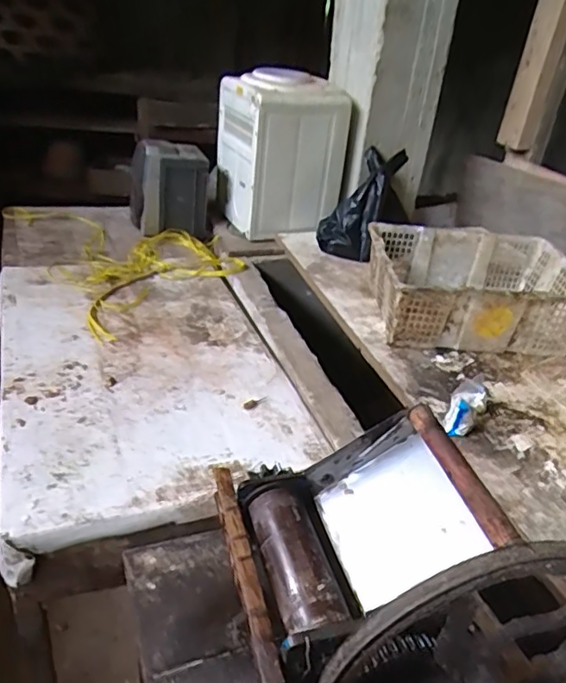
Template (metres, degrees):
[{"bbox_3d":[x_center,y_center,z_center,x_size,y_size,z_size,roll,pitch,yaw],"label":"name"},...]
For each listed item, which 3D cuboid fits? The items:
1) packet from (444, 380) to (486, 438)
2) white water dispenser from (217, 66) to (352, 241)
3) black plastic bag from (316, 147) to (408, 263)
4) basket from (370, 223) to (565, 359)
[{"bbox_3d":[0.333,0.118,1.040,0.060,0.060,0.127,22,48,26],"label":"packet"},{"bbox_3d":[-0.008,-0.592,1.760,0.325,0.418,0.306,-7,35,-20],"label":"white water dispenser"},{"bbox_3d":[0.229,-0.397,1.608,0.175,0.345,0.097,26,-4,31],"label":"black plastic bag"},{"bbox_3d":[0.450,-0.127,1.363,0.469,0.171,0.334,2,32,-4],"label":"basket"}]

